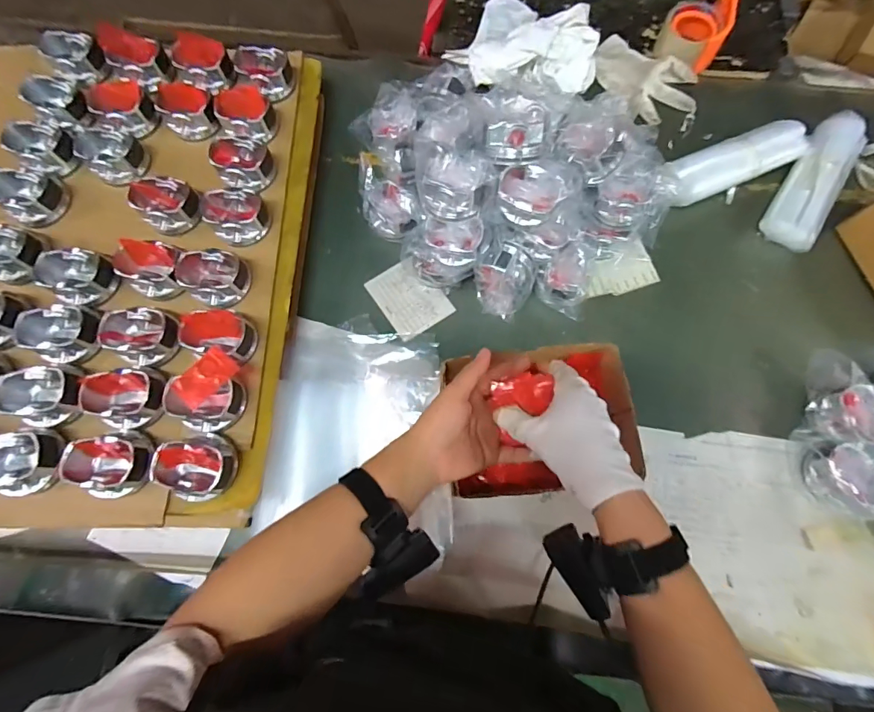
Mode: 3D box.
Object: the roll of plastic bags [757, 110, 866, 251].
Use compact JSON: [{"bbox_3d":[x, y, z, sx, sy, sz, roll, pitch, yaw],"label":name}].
[{"bbox_3d":[0.535,-0.246,0.612,0.068,0.055,0.209,31,78,7],"label":"roll of plastic bags"}]

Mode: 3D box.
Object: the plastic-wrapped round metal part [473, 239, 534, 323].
[{"bbox_3d":[0.088,-0.100,0.562,0.071,0.074,0.077,0,76,0],"label":"plastic-wrapped round metal part"}]

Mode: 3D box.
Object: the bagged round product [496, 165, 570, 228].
[{"bbox_3d":[0.112,-0.197,0.510,0.075,0.053,0.070,14,76,3],"label":"bagged round product"}]

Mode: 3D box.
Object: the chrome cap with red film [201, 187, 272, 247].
[{"bbox_3d":[-0.248,-0.175,0.538,0.067,0.048,0.073,0,76,0],"label":"chrome cap with red film"}]

